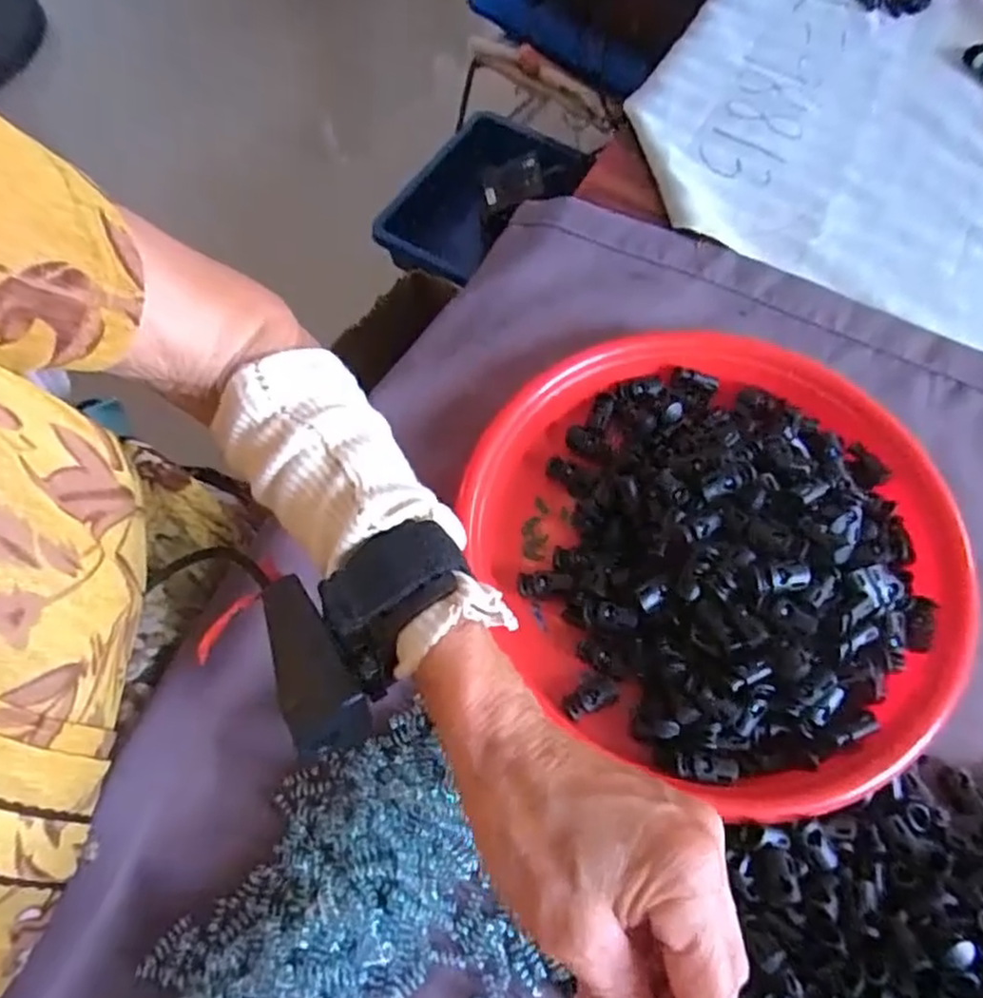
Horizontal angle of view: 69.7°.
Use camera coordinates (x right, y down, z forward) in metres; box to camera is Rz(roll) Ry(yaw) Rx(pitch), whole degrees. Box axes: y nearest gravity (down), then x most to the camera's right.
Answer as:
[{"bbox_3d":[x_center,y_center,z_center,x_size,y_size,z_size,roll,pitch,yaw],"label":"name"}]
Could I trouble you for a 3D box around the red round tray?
[{"bbox_3d":[0.124,0.017,0.366,0.239,0.050,0.245,0,66,1],"label":"red round tray"}]

